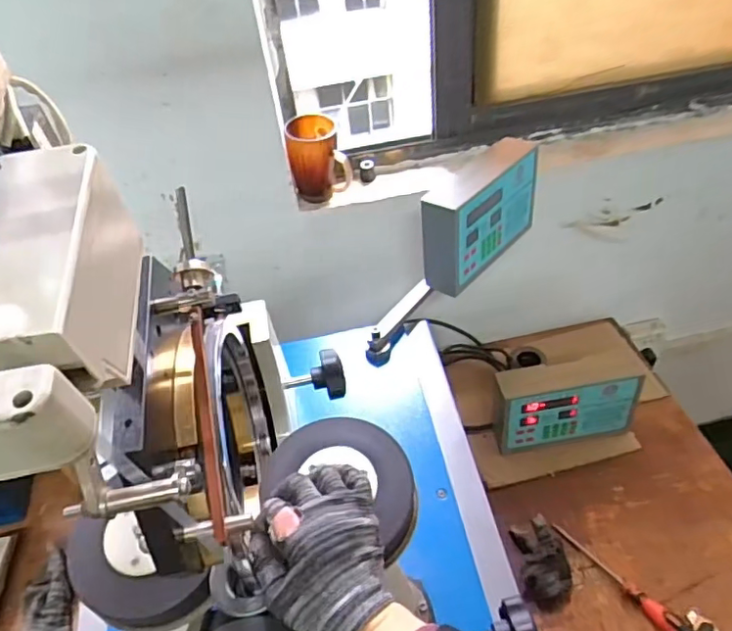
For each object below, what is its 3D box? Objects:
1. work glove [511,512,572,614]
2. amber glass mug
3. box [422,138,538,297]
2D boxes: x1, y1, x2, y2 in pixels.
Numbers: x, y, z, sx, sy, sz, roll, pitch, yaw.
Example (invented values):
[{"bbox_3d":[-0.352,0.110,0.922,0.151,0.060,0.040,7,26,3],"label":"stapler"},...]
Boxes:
[{"bbox_3d":[0.259,0.352,0.841,0.074,0.061,0.119,-5,43,3],"label":"work glove"},{"bbox_3d":[-0.074,-0.243,0.909,0.091,0.113,0.077,-11,43,-4],"label":"amber glass mug"},{"bbox_3d":[0.170,-0.155,0.869,0.071,0.139,0.230,27,53,31],"label":"box"}]

